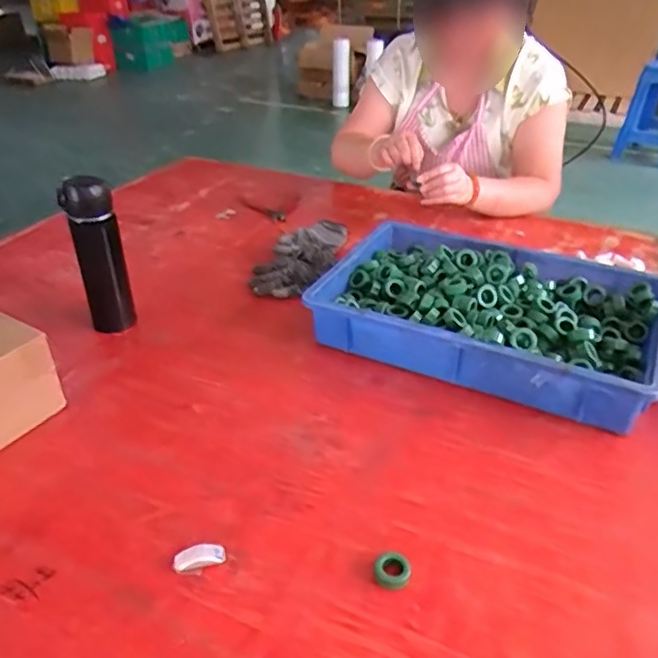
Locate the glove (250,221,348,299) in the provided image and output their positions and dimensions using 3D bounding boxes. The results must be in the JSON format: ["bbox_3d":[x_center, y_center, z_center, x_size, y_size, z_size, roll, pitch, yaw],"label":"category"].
[{"bbox_3d":[-0.040,-0.127,1.027,0.097,0.036,0.263,14,36,21],"label":"glove"}]

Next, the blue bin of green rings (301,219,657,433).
[{"bbox_3d":[0.221,-0.028,0.832,0.429,0.079,0.303,15,36,23],"label":"blue bin of green rings"}]

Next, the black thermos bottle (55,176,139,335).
[{"bbox_3d":[-0.308,-0.096,0.818,0.062,0.212,0.055,-13,35,-17],"label":"black thermos bottle"}]

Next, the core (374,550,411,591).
[{"bbox_3d":[0.056,0.211,0.528,0.033,0.012,0.030,-1,33,0],"label":"core"}]

